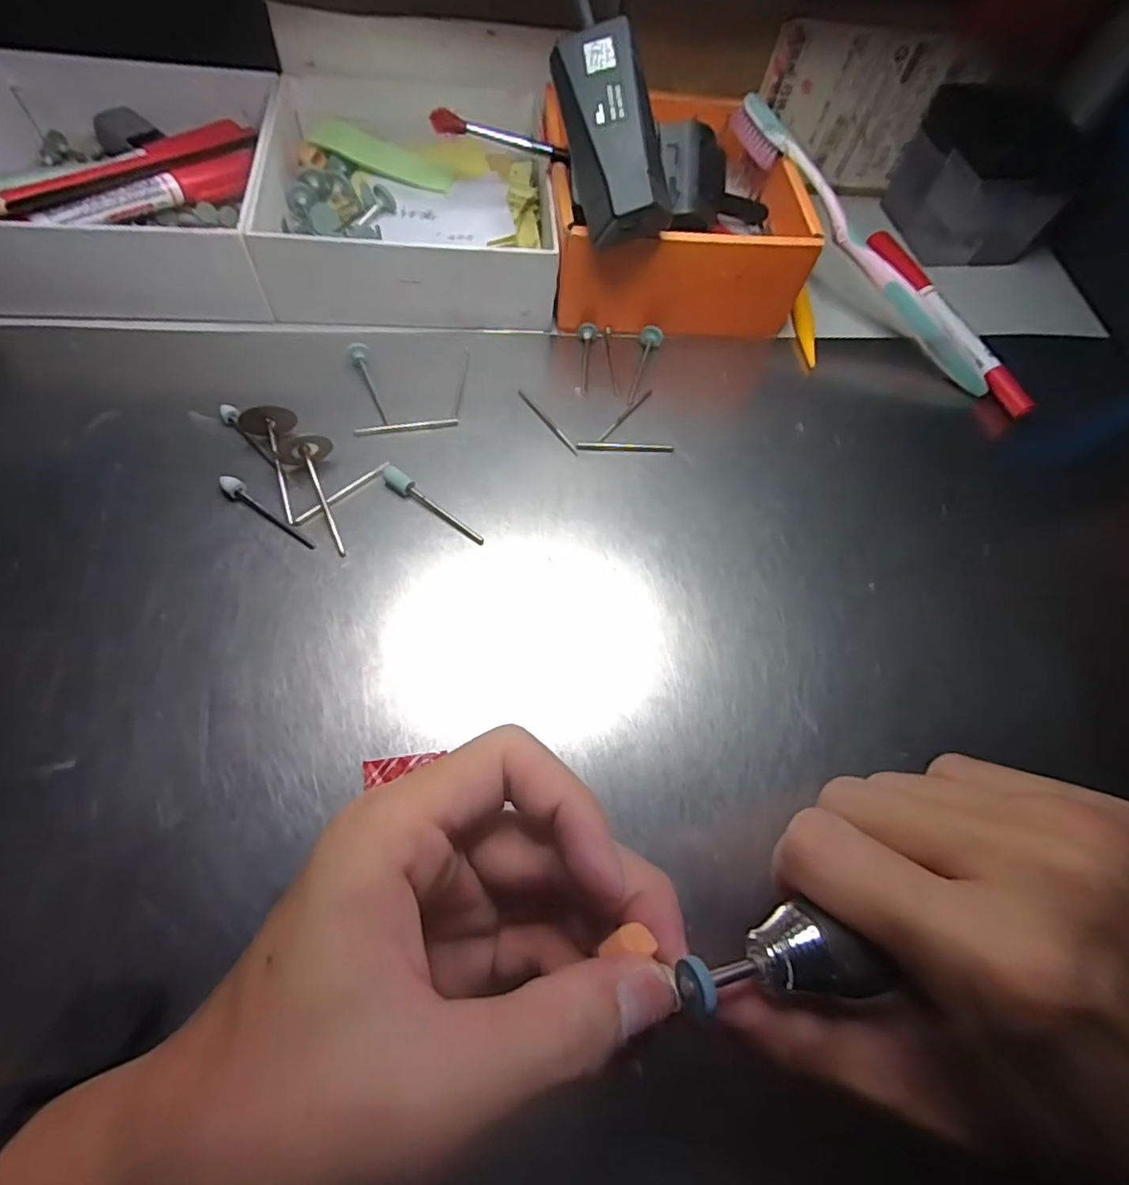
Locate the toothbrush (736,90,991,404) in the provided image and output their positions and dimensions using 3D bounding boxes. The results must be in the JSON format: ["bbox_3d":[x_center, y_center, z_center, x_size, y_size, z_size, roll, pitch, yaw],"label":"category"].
[{"bbox_3d":[0.150,-0.171,0.290,0.013,0.015,0.184,-44,95,-16],"label":"toothbrush"}]

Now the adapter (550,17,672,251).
[{"bbox_3d":[0.019,-0.175,0.221,0.033,0.024,0.069,-16,100,-7],"label":"adapter"}]

